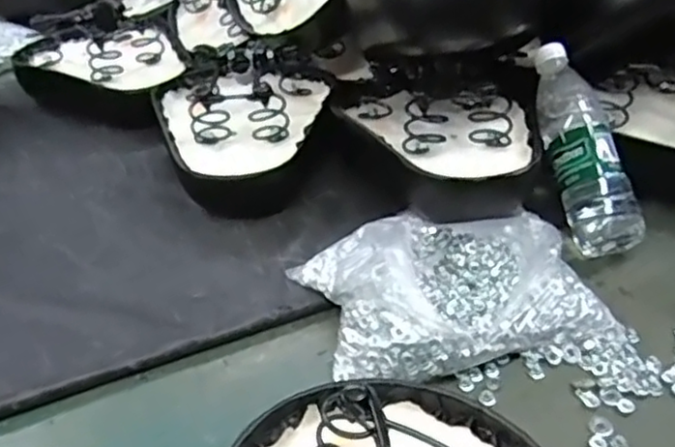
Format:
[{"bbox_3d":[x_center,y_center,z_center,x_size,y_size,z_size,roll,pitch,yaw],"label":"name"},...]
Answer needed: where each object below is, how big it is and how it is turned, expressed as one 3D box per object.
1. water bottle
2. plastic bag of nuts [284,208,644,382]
[{"bbox_3d":[0.244,-0.083,0.701,0.061,0.057,0.233,-7,68,-9],"label":"water bottle"},{"bbox_3d":[0.104,0.043,0.607,0.269,0.067,0.177,-5,36,-3],"label":"plastic bag of nuts"}]

